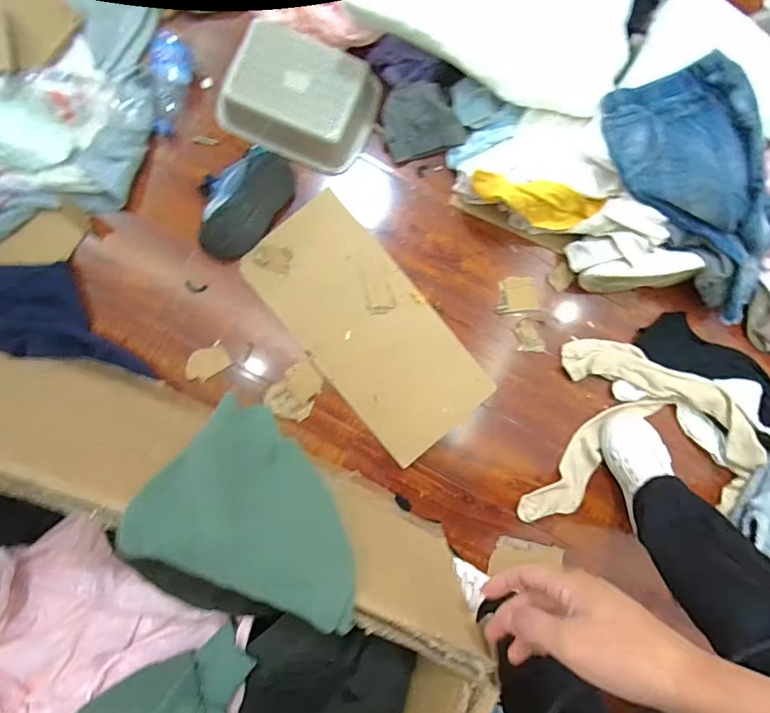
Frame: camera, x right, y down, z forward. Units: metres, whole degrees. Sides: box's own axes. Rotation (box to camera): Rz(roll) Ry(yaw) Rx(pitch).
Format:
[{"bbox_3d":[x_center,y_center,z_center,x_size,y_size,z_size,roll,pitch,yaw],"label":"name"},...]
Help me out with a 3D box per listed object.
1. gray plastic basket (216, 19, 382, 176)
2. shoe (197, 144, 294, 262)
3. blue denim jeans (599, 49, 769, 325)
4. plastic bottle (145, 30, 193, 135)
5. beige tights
[{"bbox_3d":[-0.148,-0.451,0.855,0.258,0.093,0.191,19,86,-5],"label":"gray plastic basket"},{"bbox_3d":[-0.253,-0.271,0.826,0.137,0.071,0.204,32,85,-4],"label":"shoe"},{"bbox_3d":[0.548,-0.290,0.816,0.430,0.114,0.244,45,85,-2],"label":"blue denim jeans"},{"bbox_3d":[-0.372,-0.463,0.842,0.066,0.062,0.157,5,88,-6],"label":"plastic bottle"},{"bbox_3d":[0.477,0.171,0.885,0.389,0.055,0.344,17,87,-6],"label":"beige tights"}]

